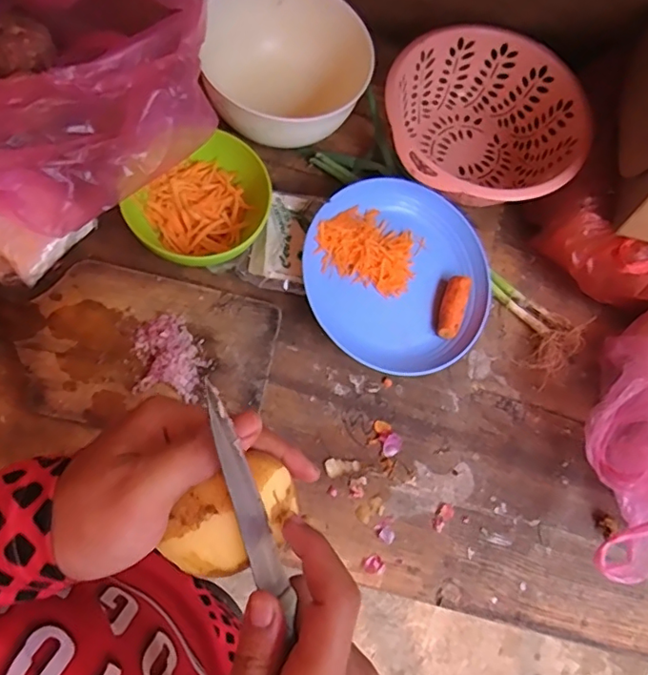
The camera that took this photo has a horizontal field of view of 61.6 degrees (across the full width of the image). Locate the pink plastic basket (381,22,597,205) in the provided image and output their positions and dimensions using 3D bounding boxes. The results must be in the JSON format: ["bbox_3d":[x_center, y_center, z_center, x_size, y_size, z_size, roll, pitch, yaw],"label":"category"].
[{"bbox_3d":[0.194,-0.261,0.678,0.232,0.098,0.215,3,73,-9],"label":"pink plastic basket"}]

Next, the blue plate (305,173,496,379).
[{"bbox_3d":[0.085,-0.071,0.630,0.220,0.030,0.208,1,84,-13],"label":"blue plate"}]

